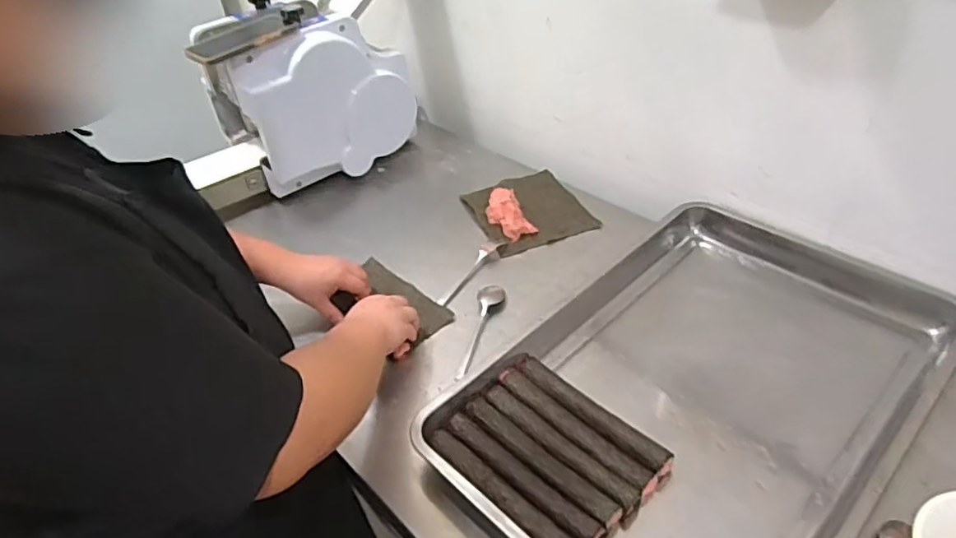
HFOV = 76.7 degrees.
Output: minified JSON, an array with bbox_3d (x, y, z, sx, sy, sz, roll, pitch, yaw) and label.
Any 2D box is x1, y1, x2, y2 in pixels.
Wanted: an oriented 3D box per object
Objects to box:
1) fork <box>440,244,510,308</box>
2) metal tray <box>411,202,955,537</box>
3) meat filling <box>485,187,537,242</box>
[{"bbox_3d":[-0.006,0.000,0.918,0.025,0.016,0.163,20,47,28],"label":"fork"},{"bbox_3d":[0.264,0.141,0.718,0.597,0.072,0.393,-35,48,-30],"label":"metal tray"},{"bbox_3d":[0.046,-0.098,1.018,0.063,0.036,0.132,-20,42,-15],"label":"meat filling"}]

